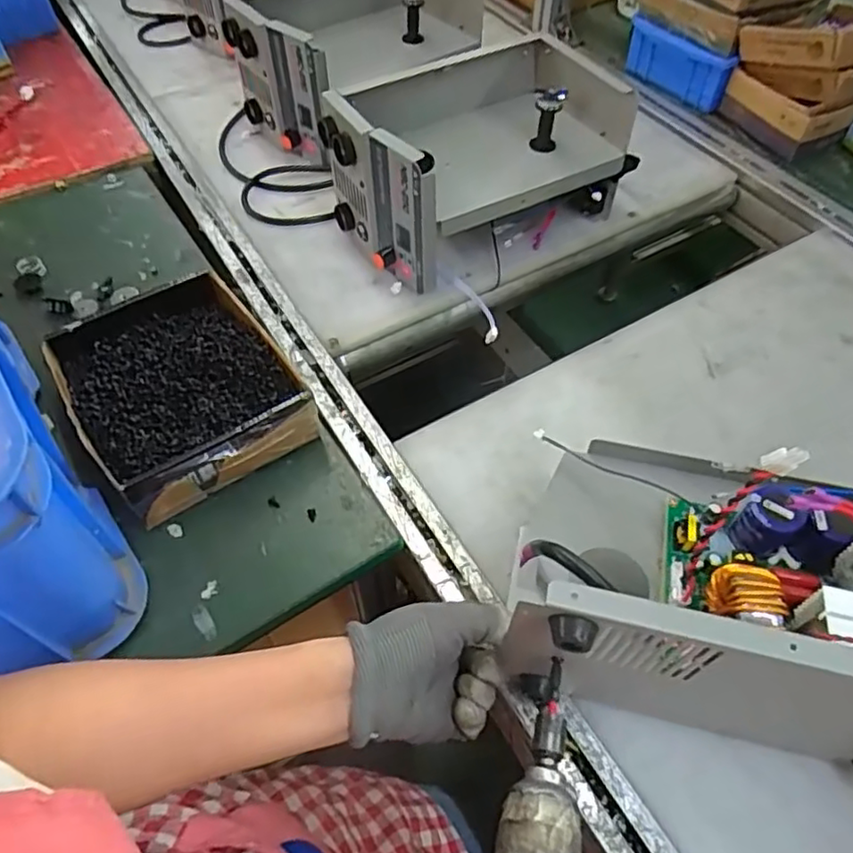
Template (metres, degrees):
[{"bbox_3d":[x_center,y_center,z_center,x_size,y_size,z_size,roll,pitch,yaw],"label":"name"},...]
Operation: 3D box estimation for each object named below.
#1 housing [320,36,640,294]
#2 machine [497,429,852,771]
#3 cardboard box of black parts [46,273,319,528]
[{"bbox_3d":[0.055,-0.291,0.704,0.299,0.148,0.176,-23,57,-16],"label":"housing"},{"bbox_3d":[0.203,0.102,0.423,0.274,0.162,0.179,11,55,8],"label":"machine"},{"bbox_3d":[-0.217,-0.031,0.568,0.168,0.061,0.207,-30,59,-20],"label":"cardboard box of black parts"}]

